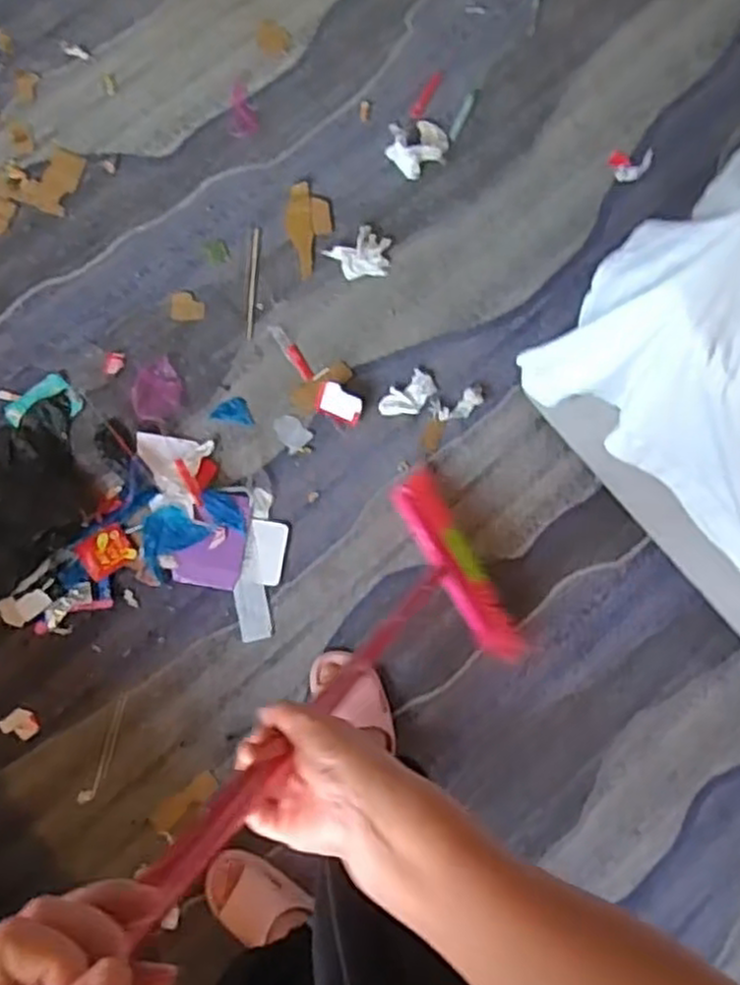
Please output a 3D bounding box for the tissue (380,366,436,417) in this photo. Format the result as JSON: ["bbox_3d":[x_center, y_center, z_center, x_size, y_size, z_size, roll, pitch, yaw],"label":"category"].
[{"bbox_3d":[0.064,-0.156,1.226,0.104,0.016,0.059,-38,88,-9],"label":"tissue"}]

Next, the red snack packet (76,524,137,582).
[{"bbox_3d":[-0.402,0.090,1.140,0.072,0.006,0.063,-34,87,-8],"label":"red snack packet"}]

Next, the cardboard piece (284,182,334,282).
[{"bbox_3d":[-0.104,-0.440,1.253,0.076,0.004,0.163,5,82,-5],"label":"cardboard piece"}]

